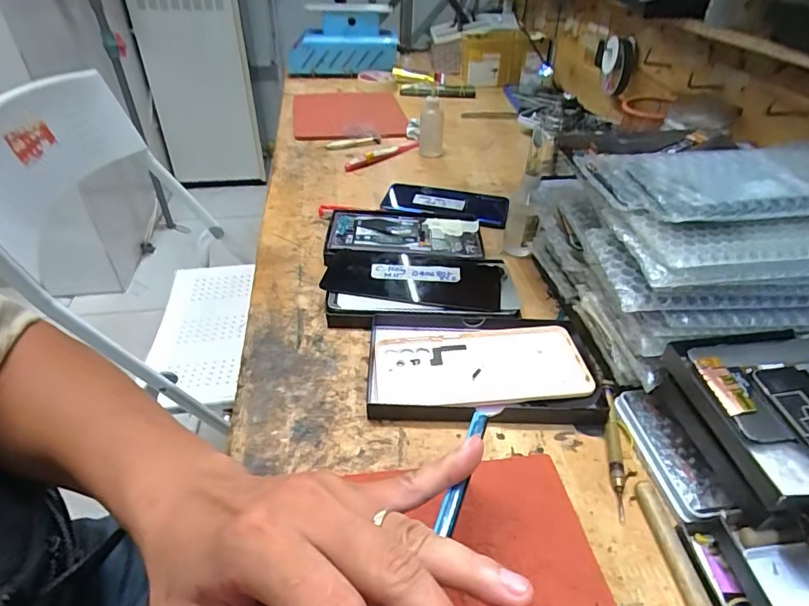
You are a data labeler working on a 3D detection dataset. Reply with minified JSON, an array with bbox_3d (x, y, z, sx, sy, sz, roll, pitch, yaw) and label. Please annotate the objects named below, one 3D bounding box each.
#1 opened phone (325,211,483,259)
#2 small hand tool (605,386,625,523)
[{"bbox_3d":[0.000,-0.078,0.532,0.165,0.013,0.084,3,38,3],"label":"opened phone"},{"bbox_3d":[0.144,0.097,0.332,0.009,0.014,0.103,8,39,9],"label":"small hand tool"}]

